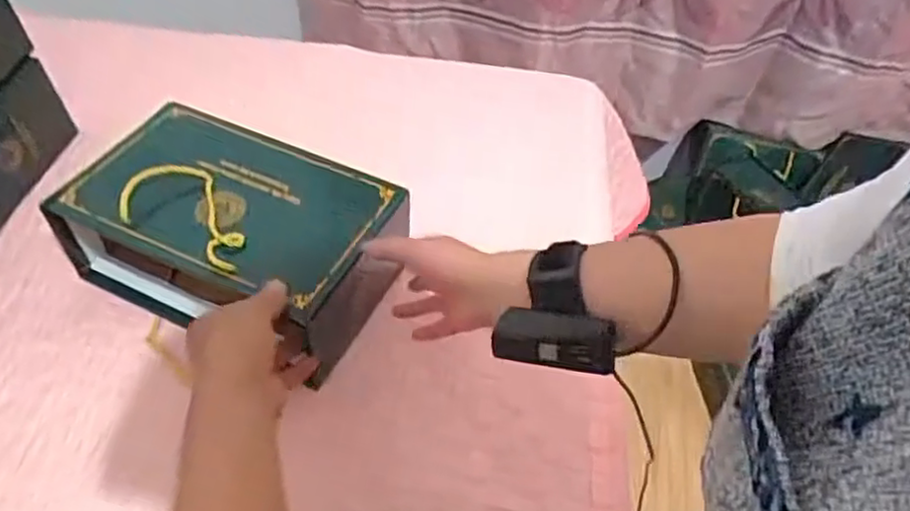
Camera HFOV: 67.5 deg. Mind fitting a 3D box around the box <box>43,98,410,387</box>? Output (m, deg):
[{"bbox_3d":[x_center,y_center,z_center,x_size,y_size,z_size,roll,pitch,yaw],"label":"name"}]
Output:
[{"bbox_3d":[-0.204,-0.027,0.639,0.283,0.119,0.169,20,53,18],"label":"box"}]

